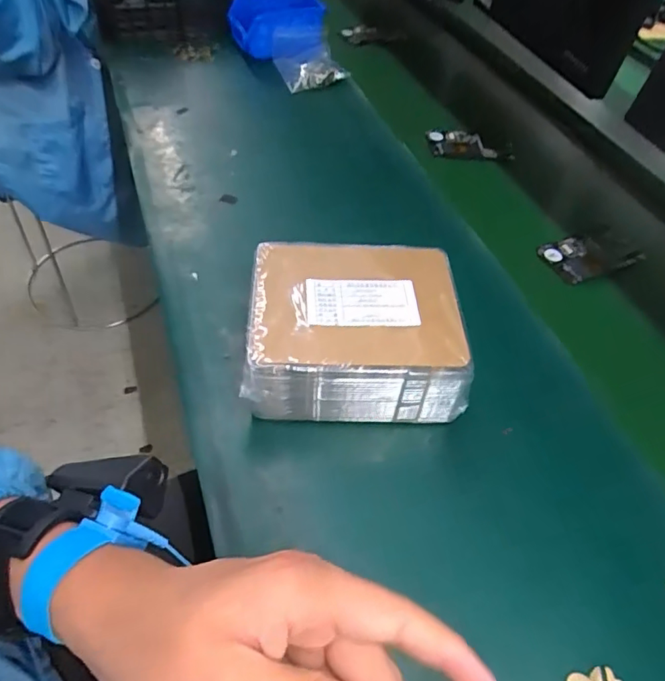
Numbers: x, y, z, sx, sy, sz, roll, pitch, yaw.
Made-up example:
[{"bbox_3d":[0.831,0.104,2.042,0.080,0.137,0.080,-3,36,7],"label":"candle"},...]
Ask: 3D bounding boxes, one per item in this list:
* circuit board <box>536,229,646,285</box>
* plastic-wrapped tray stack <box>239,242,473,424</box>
[{"bbox_3d":[0.307,-0.102,0.624,0.113,0.012,0.064,-16,55,-20],"label":"circuit board"},{"bbox_3d":[0.019,-0.007,0.448,0.171,0.077,0.136,1,51,-7],"label":"plastic-wrapped tray stack"}]

